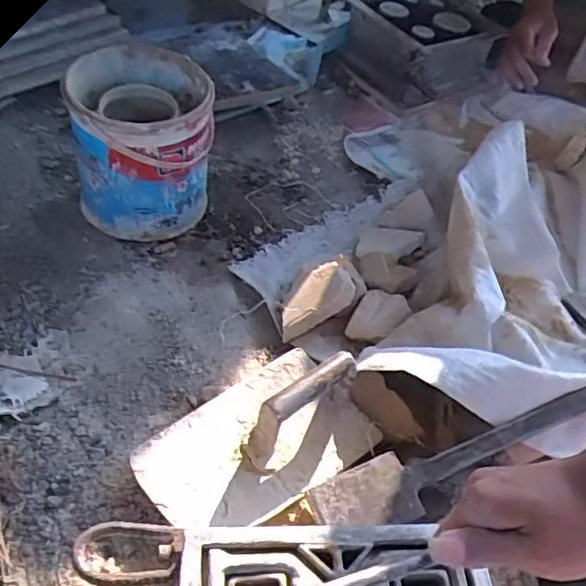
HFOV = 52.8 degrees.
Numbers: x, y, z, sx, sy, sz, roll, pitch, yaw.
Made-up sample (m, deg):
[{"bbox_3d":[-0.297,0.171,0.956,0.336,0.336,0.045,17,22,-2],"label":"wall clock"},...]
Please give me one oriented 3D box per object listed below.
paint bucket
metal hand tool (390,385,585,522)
[{"bbox_3d":[-0.198,-0.190,0.795,0.177,0.204,0.173,-4,48,-11],"label":"paint bucket"},{"bbox_3d":[0.201,0.140,0.572,0.260,0.014,0.043,-26,67,-13],"label":"metal hand tool"}]

